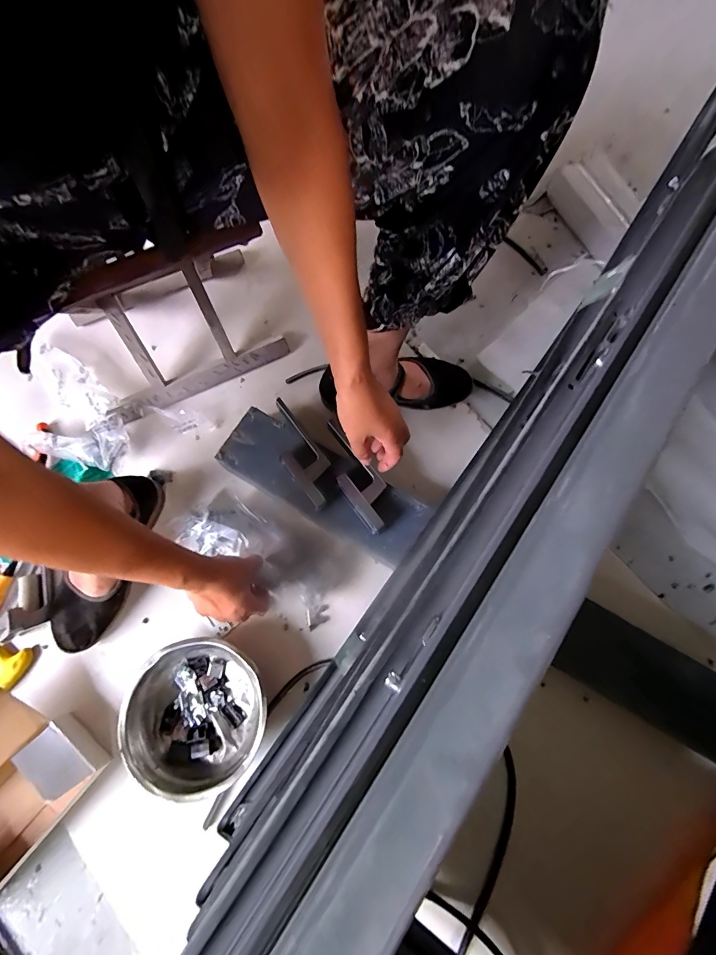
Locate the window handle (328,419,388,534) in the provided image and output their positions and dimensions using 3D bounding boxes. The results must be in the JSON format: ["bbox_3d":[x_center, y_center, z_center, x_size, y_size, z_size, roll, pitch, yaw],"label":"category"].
[{"bbox_3d":[-0.008,-0.003,0.591,0.057,0.033,0.170,-36,80,-11],"label":"window handle"}]

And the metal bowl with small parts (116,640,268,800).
[{"bbox_3d":[-0.215,0.311,0.539,0.173,0.060,0.178,0,74,-1],"label":"metal bowl with small parts"}]

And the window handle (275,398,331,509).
[{"bbox_3d":[-0.088,-0.037,0.597,0.056,0.022,0.165,-35,80,-11],"label":"window handle"}]

